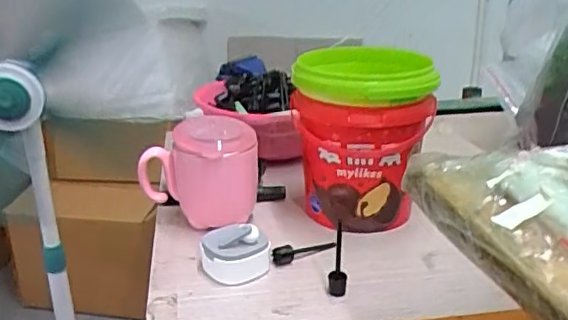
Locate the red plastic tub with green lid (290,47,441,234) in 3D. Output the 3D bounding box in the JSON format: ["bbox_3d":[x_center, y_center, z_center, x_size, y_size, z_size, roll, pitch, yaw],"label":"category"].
[{"bbox_3d":[0.073,-0.018,0.578,0.127,0.159,0.125,-4,21,-6],"label":"red plastic tub with green lid"}]

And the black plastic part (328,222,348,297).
[{"bbox_3d":[0.042,0.078,0.457,0.014,0.059,0.019,1,21,6],"label":"black plastic part"}]

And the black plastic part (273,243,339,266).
[{"bbox_3d":[0.019,0.081,0.522,0.064,0.015,0.012,-11,23,-25],"label":"black plastic part"}]

